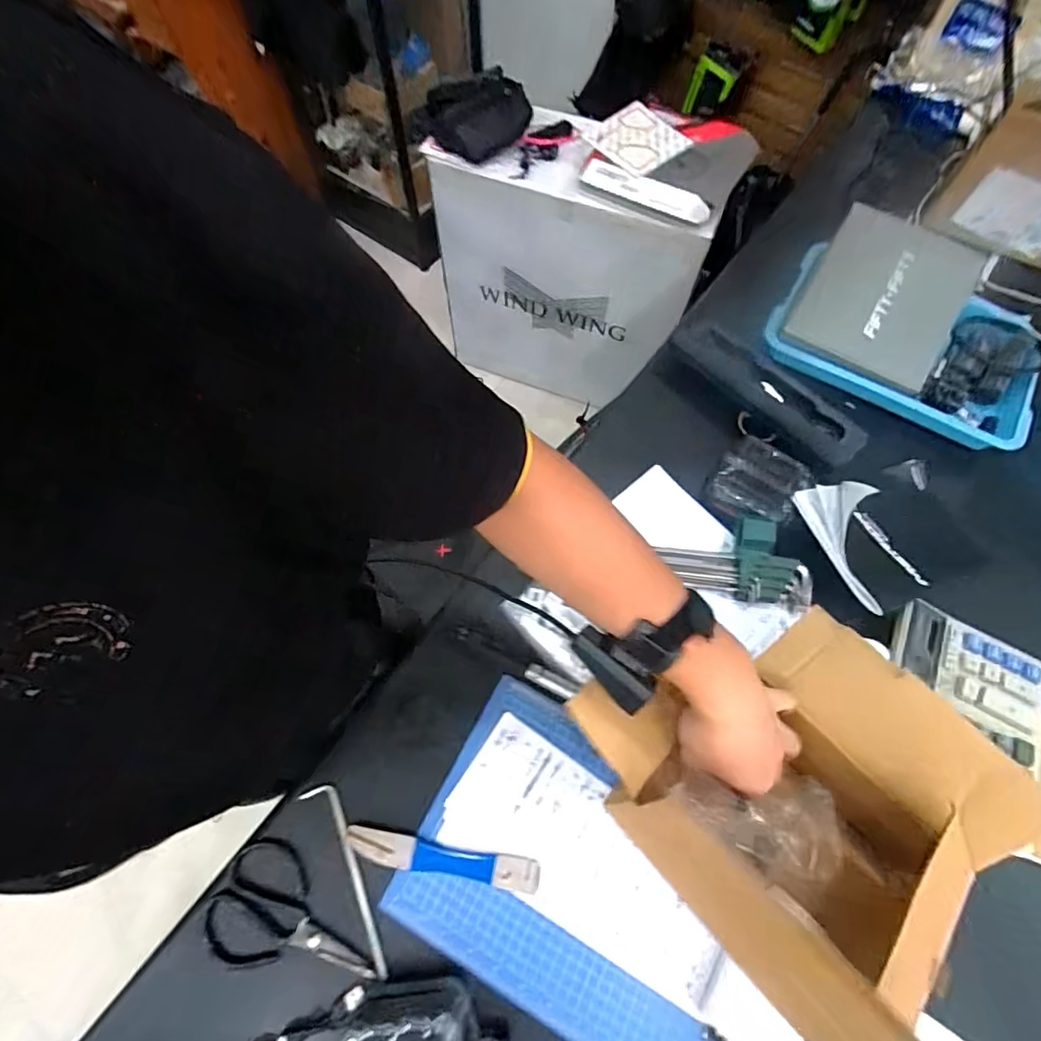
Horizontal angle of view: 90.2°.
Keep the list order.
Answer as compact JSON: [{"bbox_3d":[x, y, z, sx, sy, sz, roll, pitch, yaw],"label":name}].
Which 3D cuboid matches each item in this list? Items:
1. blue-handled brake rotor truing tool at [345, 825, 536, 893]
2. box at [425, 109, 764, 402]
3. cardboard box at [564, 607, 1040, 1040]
[{"bbox_3d":[-0.071,0.302,0.462,0.174,0.007,0.026,9,67,3],"label":"blue-handled brake rotor truing tool"},{"bbox_3d":[0.136,-0.681,1.406,0.657,0.689,0.285,25,69,10],"label":"box"},{"bbox_3d":[0.211,0.204,0.419,0.244,0.176,0.294,-40,73,-16],"label":"cardboard box"}]

